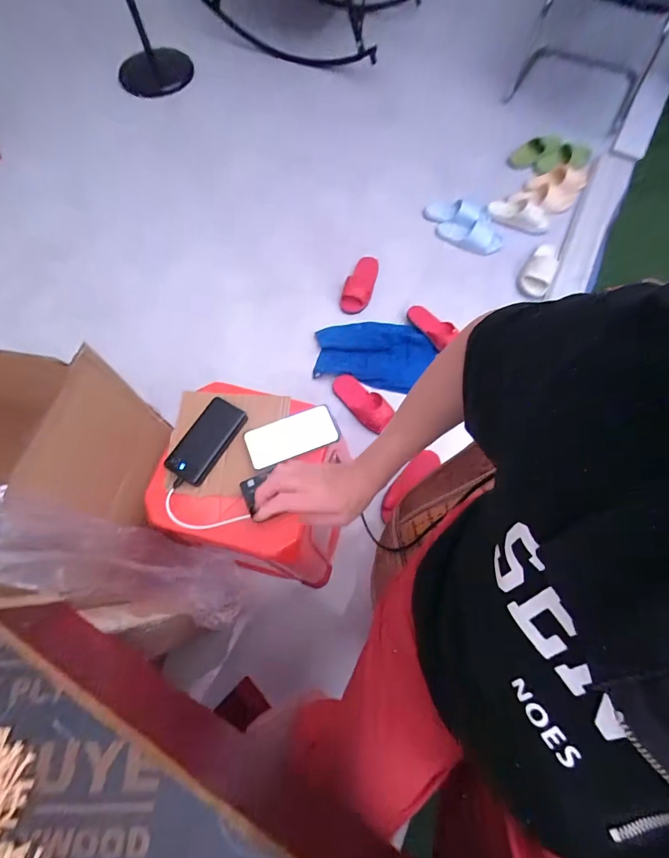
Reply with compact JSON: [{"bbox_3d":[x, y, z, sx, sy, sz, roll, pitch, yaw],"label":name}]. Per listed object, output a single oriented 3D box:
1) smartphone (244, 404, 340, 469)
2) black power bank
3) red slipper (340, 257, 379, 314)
[{"bbox_3d":[-0.077,0.012,0.674,0.160,0.008,0.077,-20,69,-7],"label":"smartphone"},{"bbox_3d":[-0.229,0.019,0.672,0.077,0.019,0.156,29,71,11],"label":"black power bank"},{"bbox_3d":[0.094,-0.536,1.354,0.106,0.066,0.250,14,69,6],"label":"red slipper"}]

